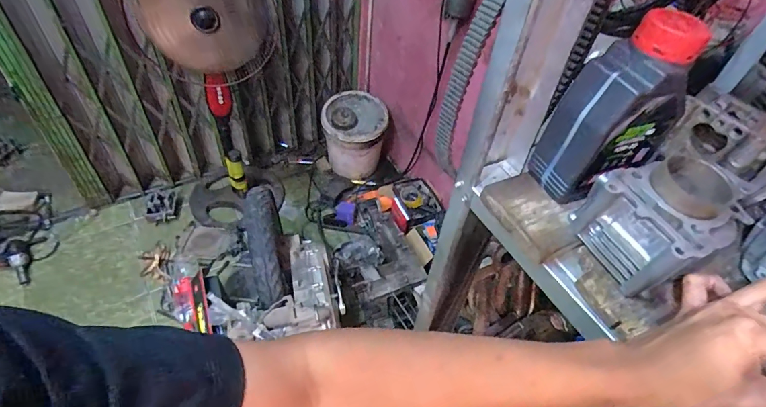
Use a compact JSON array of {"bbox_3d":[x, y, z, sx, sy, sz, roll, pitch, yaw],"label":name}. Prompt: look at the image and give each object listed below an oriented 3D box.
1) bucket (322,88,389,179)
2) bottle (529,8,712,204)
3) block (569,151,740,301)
[{"bbox_3d":[-0.141,-0.299,1.949,0.282,0.401,0.347,0,47,-6],"label":"bucket"},{"bbox_3d":[0.235,-0.094,0.404,0.107,0.176,0.072,-18,51,-22],"label":"bottle"},{"bbox_3d":[0.267,0.015,0.389,0.111,0.085,0.098,-17,51,-21],"label":"block"}]

